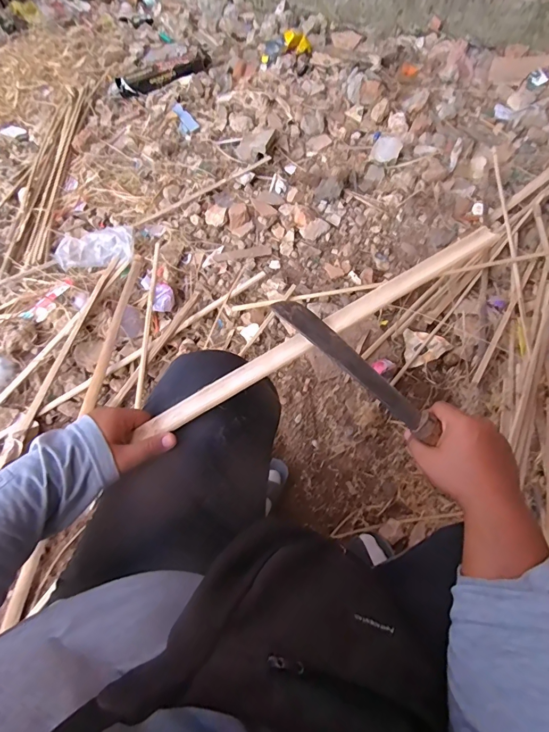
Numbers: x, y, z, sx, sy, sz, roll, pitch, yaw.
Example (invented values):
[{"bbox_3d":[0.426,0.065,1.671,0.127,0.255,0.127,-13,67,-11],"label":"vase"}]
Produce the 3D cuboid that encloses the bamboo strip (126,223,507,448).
[{"bbox_3d":[0.058,-0.042,0.464,0.479,0.009,0.027,-30,65,-4],"label":"bamboo strip"}]

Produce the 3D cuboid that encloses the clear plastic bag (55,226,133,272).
[{"bbox_3d":[-0.496,-0.325,1.081,0.207,0.069,0.111,-2,63,2],"label":"clear plastic bag"}]

